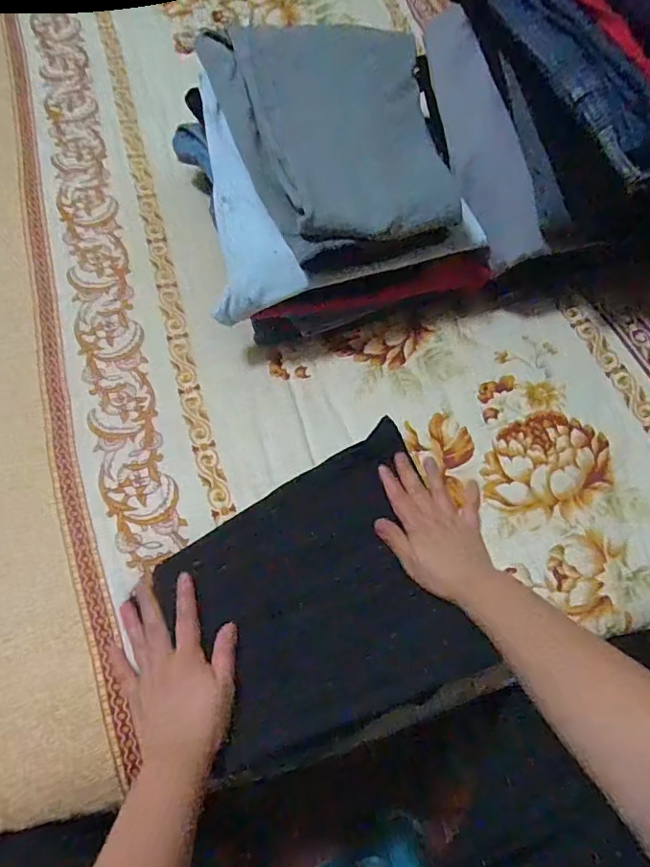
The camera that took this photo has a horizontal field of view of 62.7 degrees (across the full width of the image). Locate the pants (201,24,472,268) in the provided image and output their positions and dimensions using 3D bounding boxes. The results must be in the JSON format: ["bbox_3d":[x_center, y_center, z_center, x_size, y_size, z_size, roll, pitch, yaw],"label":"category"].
[{"bbox_3d":[0.012,-0.326,0.571,0.226,0.044,0.298,-13,66,-7],"label":"pants"}]

